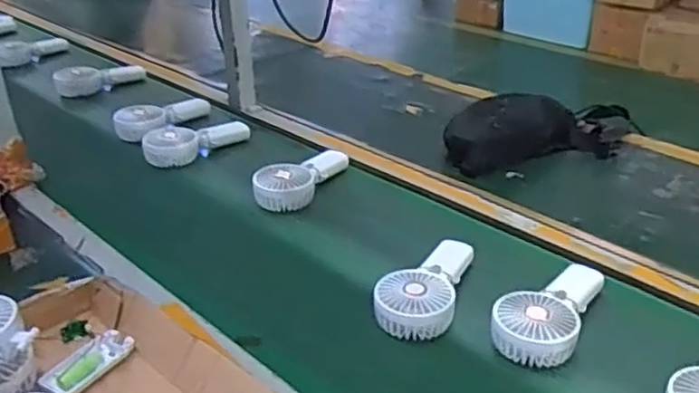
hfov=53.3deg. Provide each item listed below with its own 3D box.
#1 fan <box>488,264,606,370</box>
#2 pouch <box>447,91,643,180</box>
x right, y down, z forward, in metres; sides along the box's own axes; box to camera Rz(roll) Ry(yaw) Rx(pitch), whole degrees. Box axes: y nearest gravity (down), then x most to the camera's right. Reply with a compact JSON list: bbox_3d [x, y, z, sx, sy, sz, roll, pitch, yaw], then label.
[{"bbox_3d":[0.225,0.116,0.782,0.089,0.043,0.176,13,33,28],"label":"fan"},{"bbox_3d":[0.335,-0.118,1.154,0.356,0.101,0.128,-14,30,-19],"label":"pouch"}]

